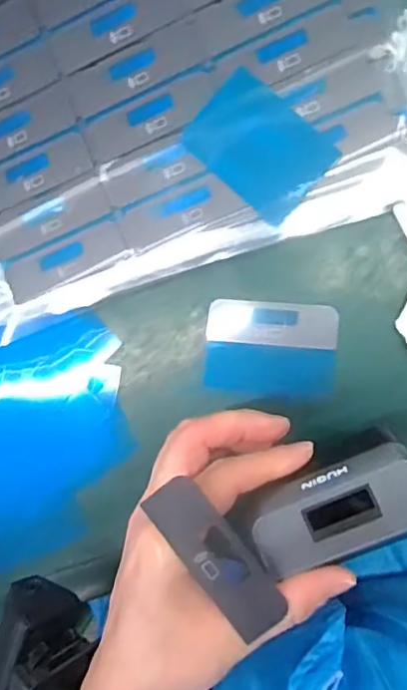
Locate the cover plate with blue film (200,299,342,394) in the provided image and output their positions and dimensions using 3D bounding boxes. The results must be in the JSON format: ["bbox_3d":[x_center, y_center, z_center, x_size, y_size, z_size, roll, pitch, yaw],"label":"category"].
[{"bbox_3d":[0.038,0.002,0.339,0.072,0.010,0.051,4,91,10],"label":"cover plate with blue film"}]

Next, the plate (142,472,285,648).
[{"bbox_3d":[0.005,0.084,0.239,0.023,0.004,0.068,-39,91,-12],"label":"plate"}]

